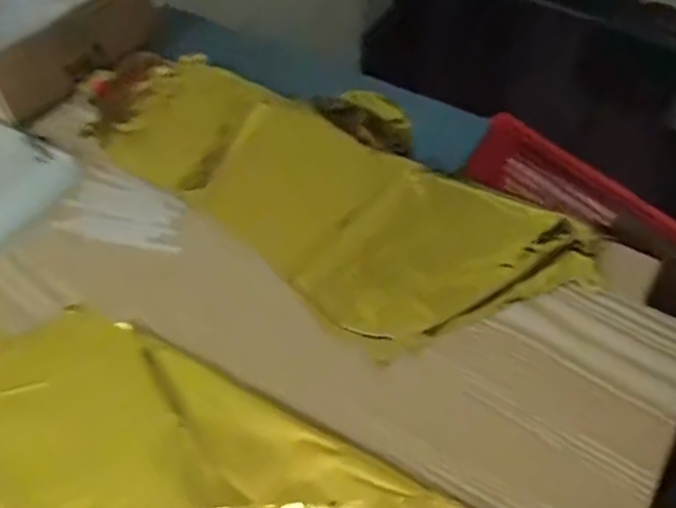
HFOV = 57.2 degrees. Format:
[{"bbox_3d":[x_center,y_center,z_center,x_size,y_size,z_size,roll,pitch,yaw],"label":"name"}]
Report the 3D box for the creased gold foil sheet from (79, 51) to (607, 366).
[{"bbox_3d":[-0.033,-0.070,0.488,0.441,0.015,0.169,34,61,26],"label":"creased gold foil sheet"}]

